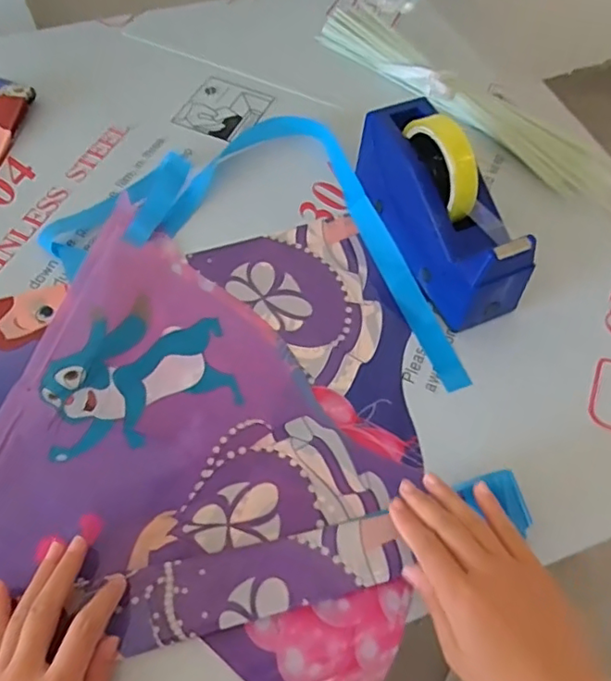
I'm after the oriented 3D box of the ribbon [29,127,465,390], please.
[{"bbox_3d":[-0.020,-0.120,0.576,0.397,0.023,0.242,16,60,6],"label":"ribbon"}]

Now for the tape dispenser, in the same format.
[{"bbox_3d":[0.121,-0.121,0.523,0.064,0.121,0.196,-20,63,-14],"label":"tape dispenser"}]

